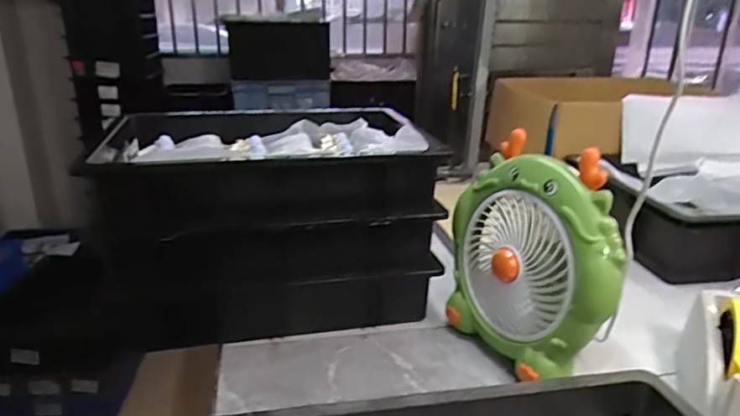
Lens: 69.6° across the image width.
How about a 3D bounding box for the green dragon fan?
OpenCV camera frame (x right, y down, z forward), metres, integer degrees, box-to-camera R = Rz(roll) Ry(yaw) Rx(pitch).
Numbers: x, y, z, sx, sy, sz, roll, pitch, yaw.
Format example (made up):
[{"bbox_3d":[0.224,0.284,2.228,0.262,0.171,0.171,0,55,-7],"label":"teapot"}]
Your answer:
[{"bbox_3d":[0.197,0.073,0.669,0.088,0.280,0.239,-7,21,-20],"label":"green dragon fan"}]

